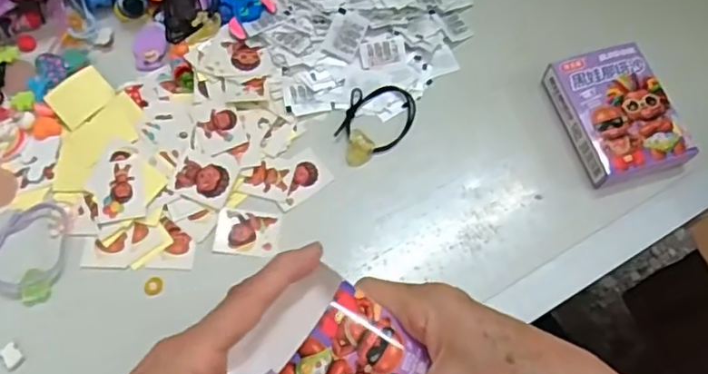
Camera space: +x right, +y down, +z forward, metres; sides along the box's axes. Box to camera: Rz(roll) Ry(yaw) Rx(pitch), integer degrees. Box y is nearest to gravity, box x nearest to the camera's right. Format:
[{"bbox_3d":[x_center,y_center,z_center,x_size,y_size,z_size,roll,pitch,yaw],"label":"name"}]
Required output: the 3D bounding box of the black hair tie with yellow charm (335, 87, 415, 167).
[{"bbox_3d":[0.013,-0.048,0.422,0.063,0.010,0.048,-30,70,-14],"label":"black hair tie with yellow charm"}]

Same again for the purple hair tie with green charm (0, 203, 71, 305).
[{"bbox_3d":[-0.205,0.041,0.381,0.050,0.006,0.062,-3,68,-2],"label":"purple hair tie with green charm"}]

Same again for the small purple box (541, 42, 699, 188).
[{"bbox_3d":[0.178,-0.049,0.417,0.065,0.024,0.093,-16,68,-9],"label":"small purple box"}]

